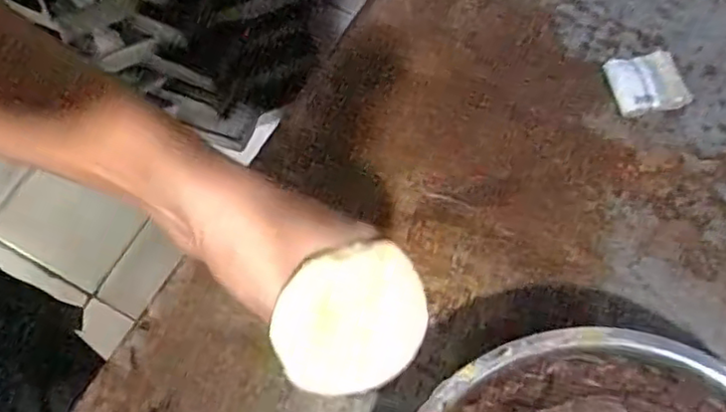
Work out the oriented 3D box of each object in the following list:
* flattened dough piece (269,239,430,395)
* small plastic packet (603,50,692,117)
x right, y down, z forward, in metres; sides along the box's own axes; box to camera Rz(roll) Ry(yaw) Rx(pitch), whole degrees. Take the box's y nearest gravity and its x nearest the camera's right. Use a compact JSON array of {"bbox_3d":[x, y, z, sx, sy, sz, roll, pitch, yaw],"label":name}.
[{"bbox_3d":[-0.006,0.056,0.326,0.075,0.007,0.068,-15,99,-17],"label":"flattened dough piece"},{"bbox_3d":[0.310,-0.133,0.730,0.077,0.014,0.068,-10,68,-7],"label":"small plastic packet"}]

